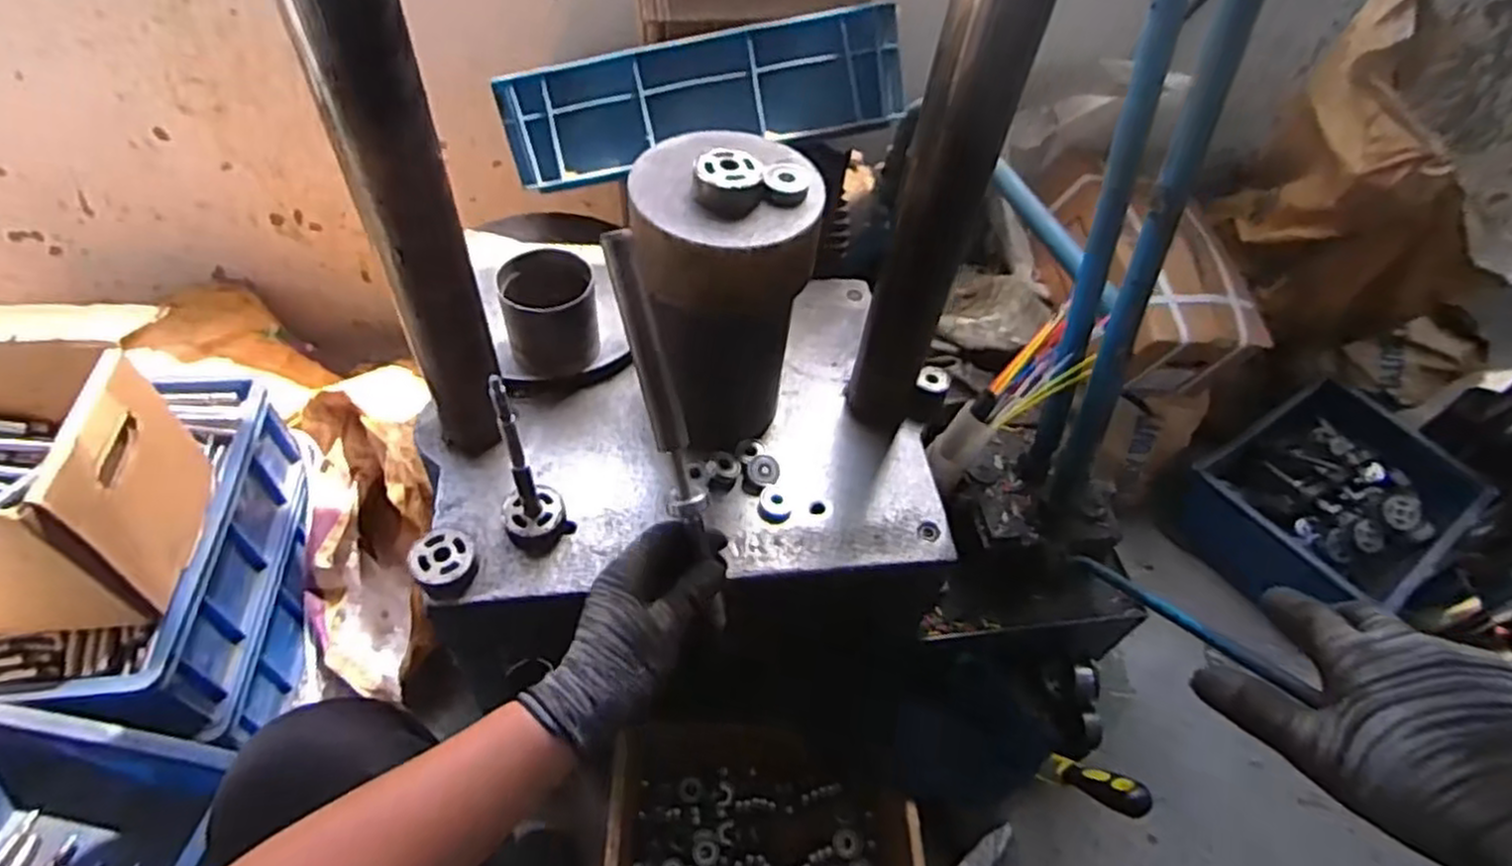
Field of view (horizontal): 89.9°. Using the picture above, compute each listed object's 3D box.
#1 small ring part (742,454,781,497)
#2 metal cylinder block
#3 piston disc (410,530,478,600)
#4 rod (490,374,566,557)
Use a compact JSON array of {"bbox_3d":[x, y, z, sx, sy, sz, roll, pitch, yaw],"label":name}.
[{"bbox_3d":[0.006,0.040,0.709,0.030,0.017,0.034,17,52,8],"label":"small ring part"},{"bbox_3d":[-0.030,-0.110,0.660,0.140,0.274,0.129,2,52,-4],"label":"metal cylinder block"},{"bbox_3d":[-0.257,0.107,0.625,0.049,0.023,0.055,-27,59,-24],"label":"piston disc"},{"bbox_3d":[-0.184,0.027,0.596,0.051,0.180,0.054,-13,54,-16],"label":"rod"}]

